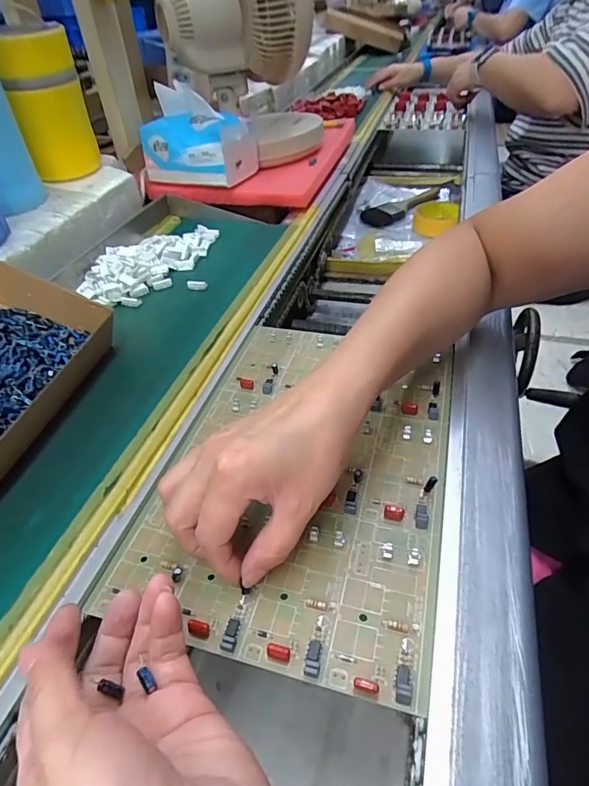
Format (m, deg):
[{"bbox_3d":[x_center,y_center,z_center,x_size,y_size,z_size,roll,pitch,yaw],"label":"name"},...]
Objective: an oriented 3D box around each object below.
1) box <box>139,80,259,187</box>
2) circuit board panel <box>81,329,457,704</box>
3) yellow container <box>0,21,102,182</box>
[{"bbox_3d":[-0.135,-0.363,0.653,0.132,0.111,0.099,16,46,20],"label":"box"},{"bbox_3d":[0.008,0.045,0.338,0.189,0.009,0.277,9,43,15],"label":"circuit board panel"},{"bbox_3d":[-0.296,-0.345,0.567,0.083,0.152,0.072,-19,43,-16],"label":"yellow container"}]

